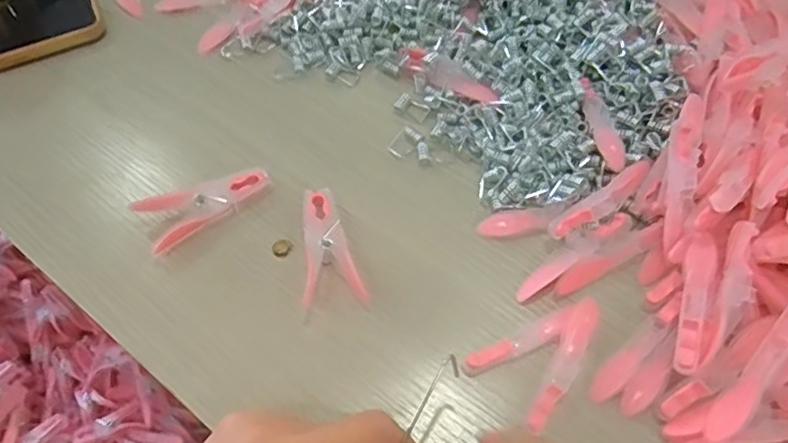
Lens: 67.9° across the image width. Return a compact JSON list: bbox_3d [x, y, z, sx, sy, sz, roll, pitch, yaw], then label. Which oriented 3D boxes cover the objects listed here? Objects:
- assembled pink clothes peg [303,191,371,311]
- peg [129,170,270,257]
[{"bbox_3d":[-0.035,0.011,0.331,0.034,0.014,0.073,-6,58,-3],"label":"assembled pink clothes peg"},{"bbox_3d":[-0.112,-0.011,0.349,0.077,0.015,0.036,-23,60,-13],"label":"peg"}]

